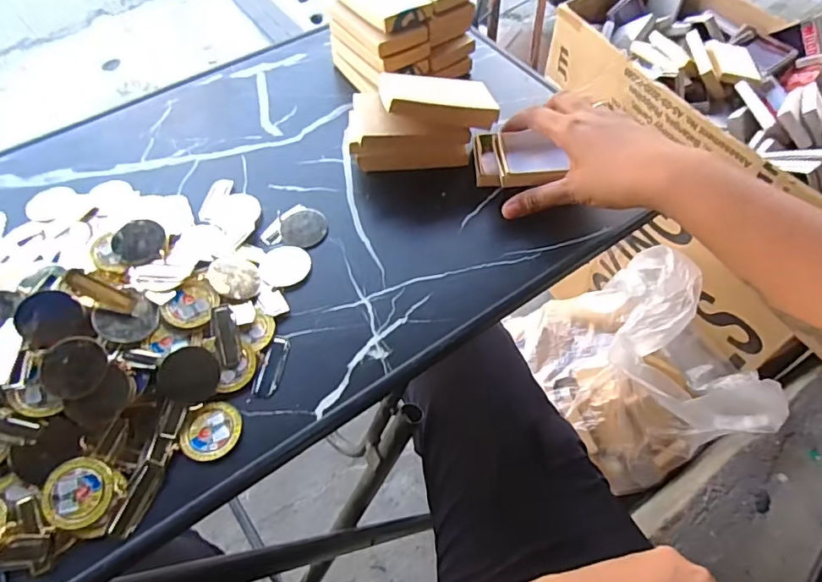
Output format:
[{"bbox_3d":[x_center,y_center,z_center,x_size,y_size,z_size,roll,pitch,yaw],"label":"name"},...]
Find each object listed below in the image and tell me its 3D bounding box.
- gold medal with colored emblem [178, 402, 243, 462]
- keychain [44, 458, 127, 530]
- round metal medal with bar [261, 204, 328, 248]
[{"bbox_3d":[-0.126,0.088,0.332,0.035,0.005,0.036,0,60,-1],"label":"gold medal with colored emblem"},{"bbox_3d":[-0.191,0.116,0.305,0.037,0.010,0.037,0,60,-1],"label":"keychain"},{"bbox_3d":[-0.092,-0.053,0.425,0.047,0.005,0.039,4,60,1],"label":"round metal medal with bar"}]

